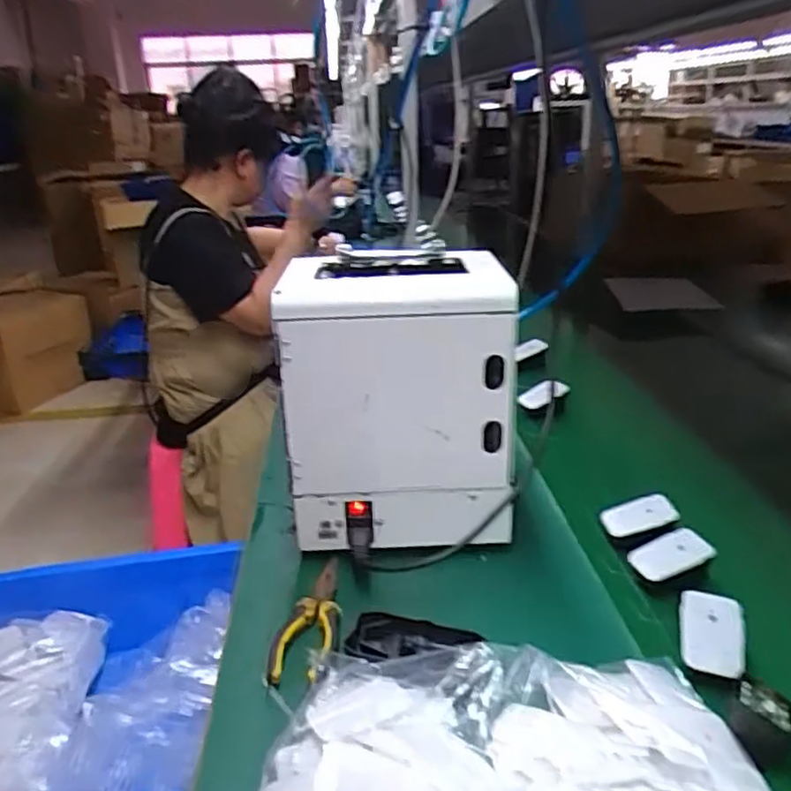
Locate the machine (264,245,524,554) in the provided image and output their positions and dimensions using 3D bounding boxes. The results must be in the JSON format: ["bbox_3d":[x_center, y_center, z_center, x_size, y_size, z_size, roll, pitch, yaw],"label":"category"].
[{"bbox_3d":[0.009,0.013,0.682,0.209,0.283,0.149,0,23,5],"label":"machine"}]

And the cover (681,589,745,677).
[{"bbox_3d":[0.252,0.188,0.541,0.047,0.011,0.066,6,51,16],"label":"cover"}]

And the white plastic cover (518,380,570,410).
[{"bbox_3d":[0.218,-0.002,1.004,0.070,0.030,0.011,-29,2,9],"label":"white plastic cover"}]

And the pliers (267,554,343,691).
[{"bbox_3d":[-0.074,0.187,0.585,0.052,0.020,0.140,-1,23,2],"label":"pliers"}]

